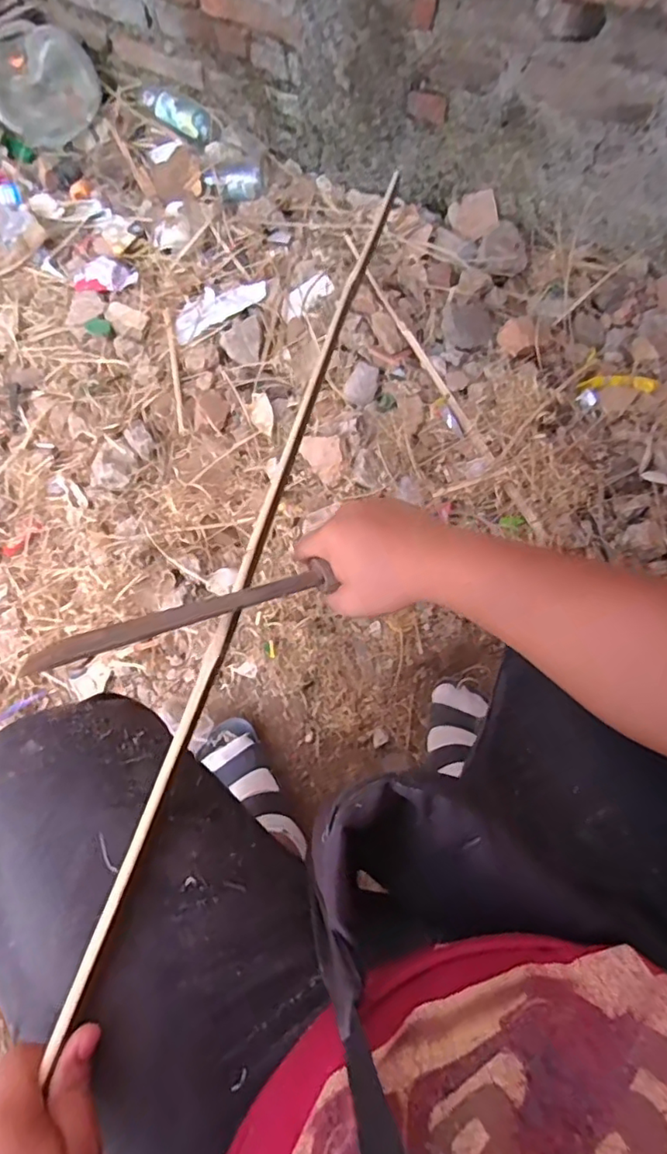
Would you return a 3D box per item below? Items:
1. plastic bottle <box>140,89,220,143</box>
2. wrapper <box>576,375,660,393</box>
[{"bbox_3d":[-0.311,-0.933,1.152,0.191,0.045,0.055,27,70,8],"label":"plastic bottle"},{"bbox_3d":[0.490,-0.336,0.987,0.125,0.020,0.032,5,68,14],"label":"wrapper"}]

